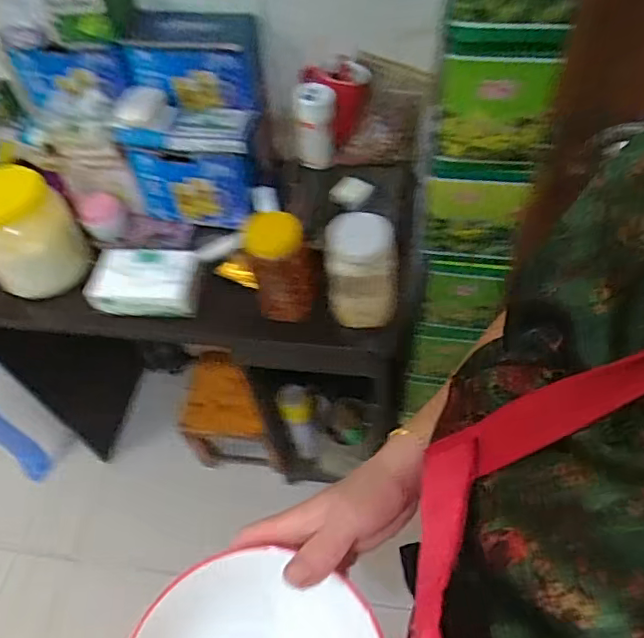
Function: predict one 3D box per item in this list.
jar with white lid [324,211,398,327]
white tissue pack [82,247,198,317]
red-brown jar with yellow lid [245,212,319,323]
[{"bbox_3d":[0.052,-0.064,0.770,0.088,0.145,0.072,-9,54,-2],"label":"jar with white lid"},{"bbox_3d":[-0.263,-0.058,0.868,0.157,0.063,0.091,1,54,6],"label":"white tissue pack"},{"bbox_3d":[-0.051,-0.069,0.797,0.086,0.153,0.074,-3,54,3],"label":"red-brown jar with yellow lid"}]

